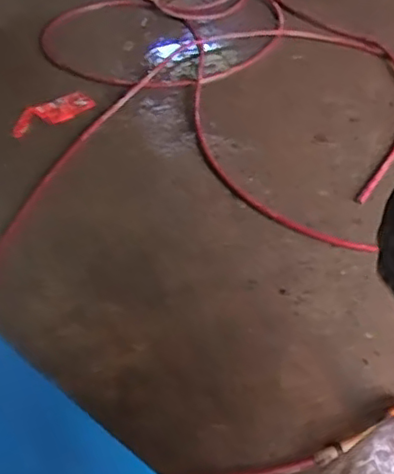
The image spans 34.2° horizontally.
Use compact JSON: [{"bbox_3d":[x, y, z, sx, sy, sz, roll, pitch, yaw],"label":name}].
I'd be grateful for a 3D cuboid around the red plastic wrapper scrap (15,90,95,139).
[{"bbox_3d":[-0.358,-0.312,1.590,0.219,0.025,0.083,-23,49,-20],"label":"red plastic wrapper scrap"}]

